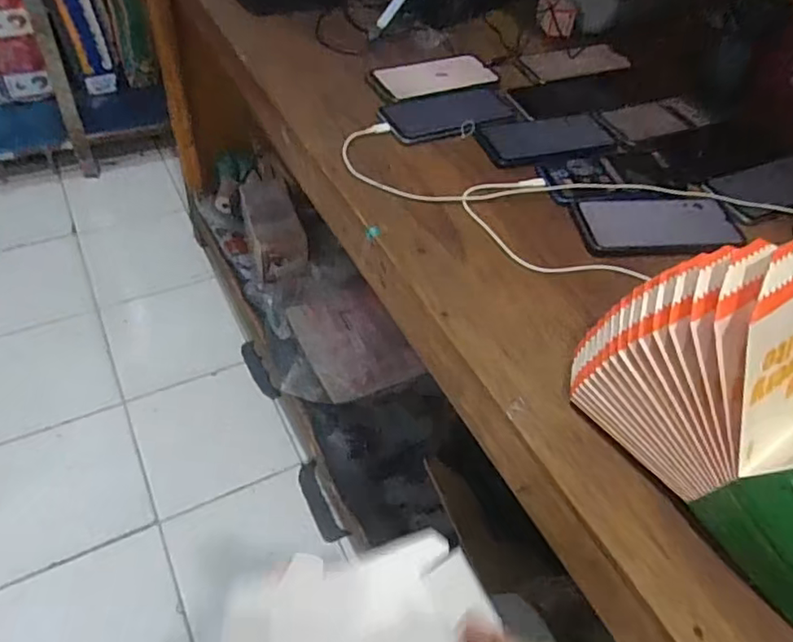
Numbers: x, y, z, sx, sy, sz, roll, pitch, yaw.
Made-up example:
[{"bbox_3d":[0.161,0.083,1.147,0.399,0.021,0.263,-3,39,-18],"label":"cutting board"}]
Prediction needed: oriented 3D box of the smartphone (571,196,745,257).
[{"bbox_3d":[0.274,-0.103,0.610,0.170,0.014,0.090,-6,51,-11],"label":"smartphone"}]

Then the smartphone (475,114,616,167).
[{"bbox_3d":[0.181,-0.218,0.703,0.163,0.008,0.082,-10,52,-14],"label":"smartphone"}]

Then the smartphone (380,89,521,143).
[{"bbox_3d":[0.068,-0.255,0.723,0.172,0.008,0.087,-17,54,-20],"label":"smartphone"}]

